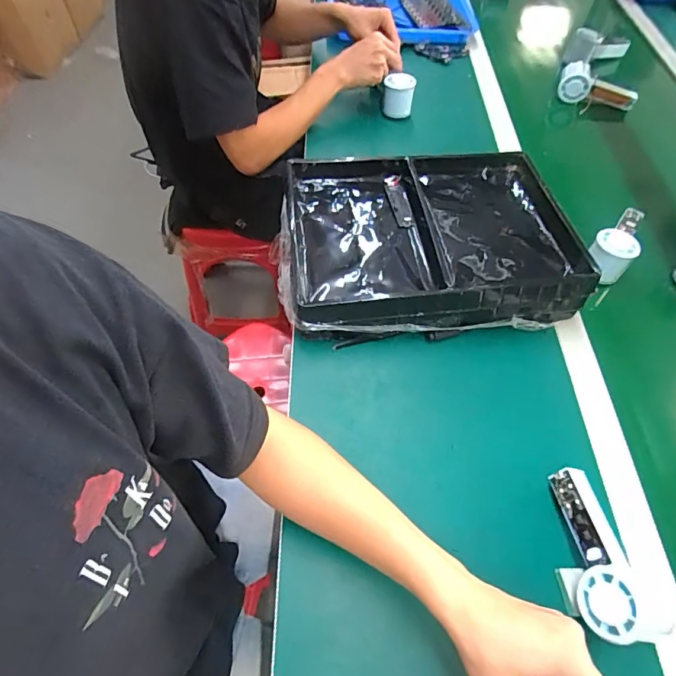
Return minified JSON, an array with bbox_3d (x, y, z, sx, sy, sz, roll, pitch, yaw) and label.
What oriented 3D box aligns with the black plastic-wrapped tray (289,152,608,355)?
[{"bbox_3d":[0.115,-0.137,0.644,0.385,0.077,0.286,-5,57,-6],"label":"black plastic-wrapped tray"}]

